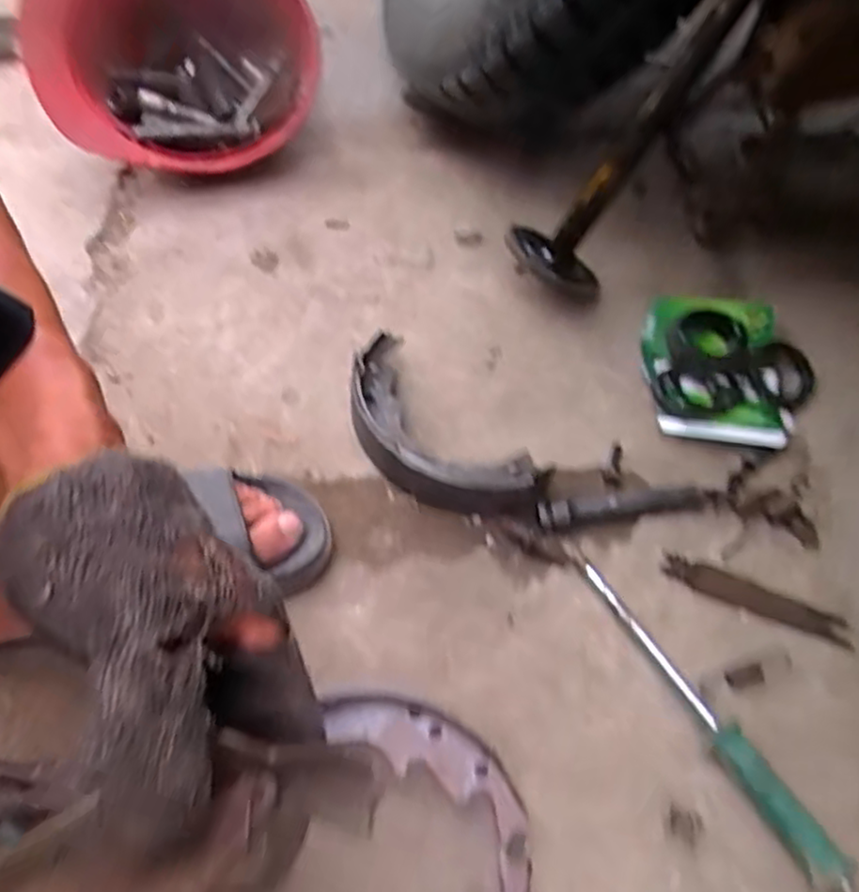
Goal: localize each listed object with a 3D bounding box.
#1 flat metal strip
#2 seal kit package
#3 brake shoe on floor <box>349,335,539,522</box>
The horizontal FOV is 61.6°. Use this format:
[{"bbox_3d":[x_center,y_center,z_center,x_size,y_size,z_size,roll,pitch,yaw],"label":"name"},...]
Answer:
[{"bbox_3d":[0.244,0.114,0.538,0.135,0.005,0.024,22,60,15],"label":"flat metal strip"},{"bbox_3d":[0.264,-0.071,0.641,0.140,0.027,0.141,2,56,3],"label":"seal kit package"},{"bbox_3d":[-0.002,-0.013,0.602,0.094,0.047,0.211,-36,63,-20],"label":"brake shoe on floor"}]

